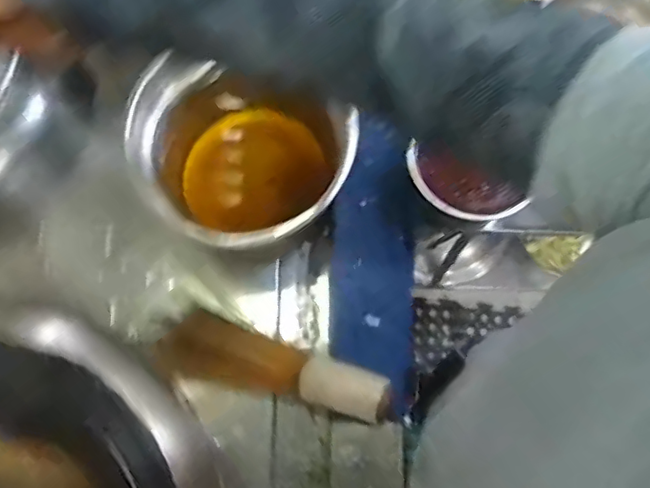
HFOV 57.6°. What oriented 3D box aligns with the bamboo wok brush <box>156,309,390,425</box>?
[{"bbox_3d":[-0.062,0.143,0.682,0.291,0.061,0.092,11,77,19],"label":"bamboo wok brush"}]

